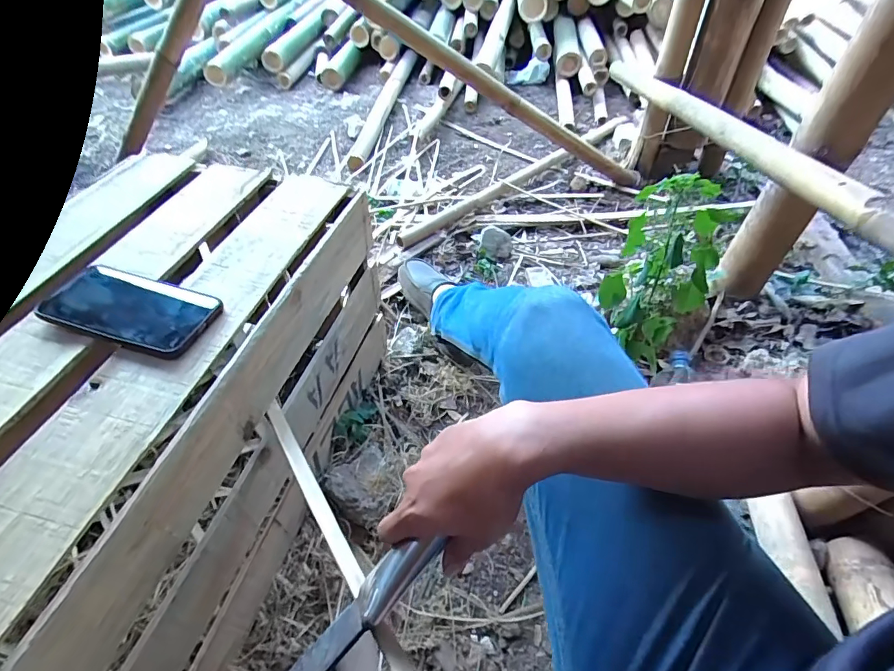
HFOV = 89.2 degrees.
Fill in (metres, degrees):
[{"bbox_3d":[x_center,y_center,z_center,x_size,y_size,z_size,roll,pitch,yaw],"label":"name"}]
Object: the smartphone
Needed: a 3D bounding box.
[{"bbox_3d":[-0.313,-0.027,0.449,0.157,0.011,0.083,17,49,10],"label":"smartphone"}]

